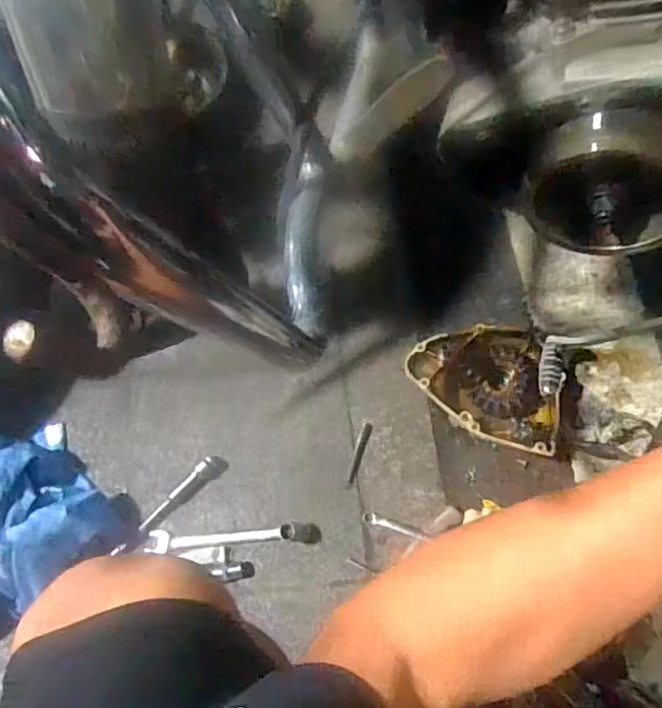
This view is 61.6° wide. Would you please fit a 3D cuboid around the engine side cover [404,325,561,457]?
[{"bbox_3d":[0.195,0.044,0.730,0.190,0.050,0.162,7,69,6],"label":"engine side cover"}]

